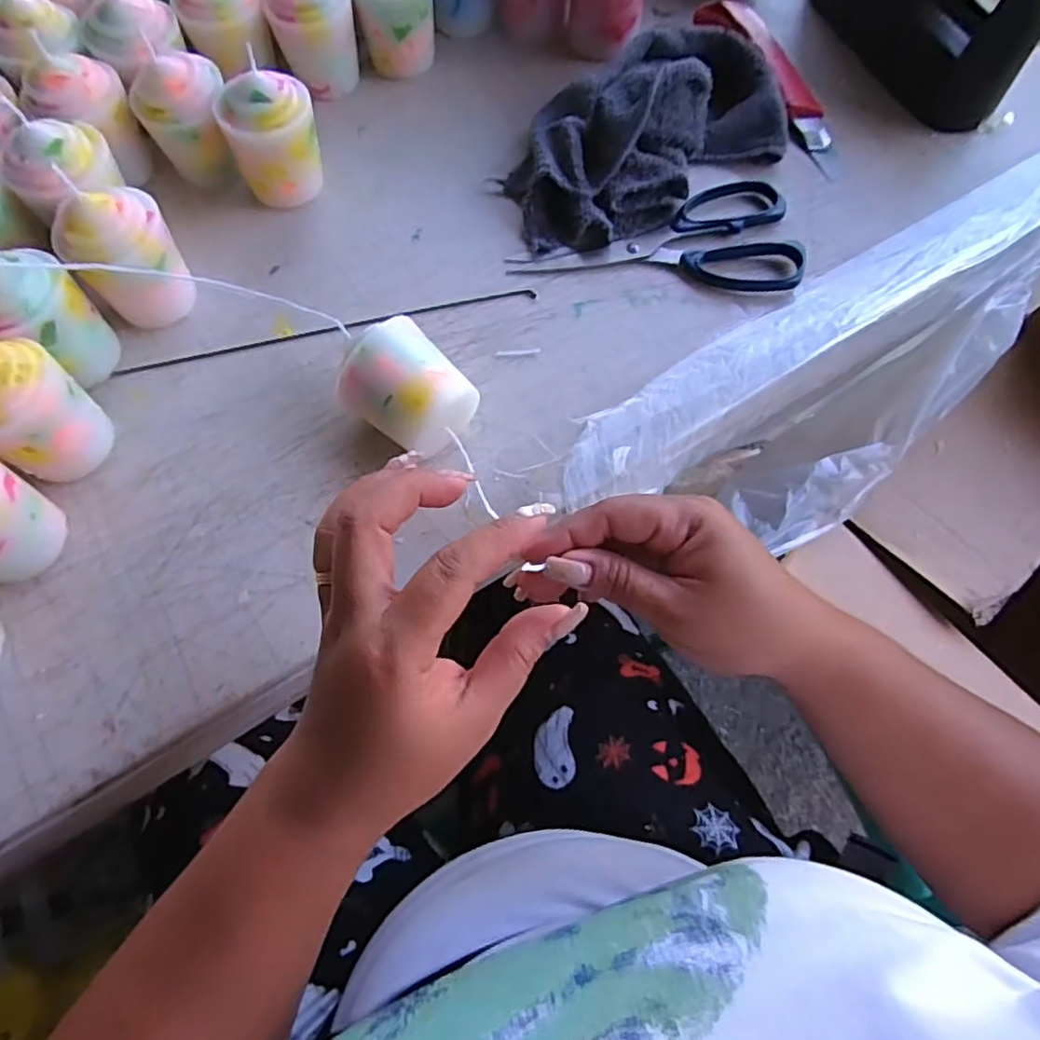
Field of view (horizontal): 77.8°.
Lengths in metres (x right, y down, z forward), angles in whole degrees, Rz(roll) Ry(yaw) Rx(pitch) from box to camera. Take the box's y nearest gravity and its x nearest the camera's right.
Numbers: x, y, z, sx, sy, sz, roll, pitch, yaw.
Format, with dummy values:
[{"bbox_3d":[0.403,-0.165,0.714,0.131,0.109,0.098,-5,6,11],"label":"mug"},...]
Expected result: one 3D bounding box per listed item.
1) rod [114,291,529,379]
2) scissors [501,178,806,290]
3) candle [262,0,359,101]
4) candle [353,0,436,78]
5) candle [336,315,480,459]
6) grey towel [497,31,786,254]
[{"bbox_3d":[-0.115,-0.117,0.396,0.253,0.009,0.009,-12,71,-5],"label":"rod"},{"bbox_3d":[0.088,-0.183,0.420,0.180,0.011,0.079,-1,70,-1],"label":"scissors"},{"bbox_3d":[-0.143,-0.335,0.446,0.048,0.076,0.052,29,71,11],"label":"candle"},{"bbox_3d":[-0.090,-0.362,0.454,0.050,0.074,0.050,32,72,12],"label":"candle"},{"bbox_3d":[-0.059,-0.067,0.343,0.056,0.054,0.054,39,74,12],"label":"candle"},{"bbox_3d":[0.081,-0.257,0.424,0.205,0.050,0.109,-32,72,-12],"label":"grey towel"}]

